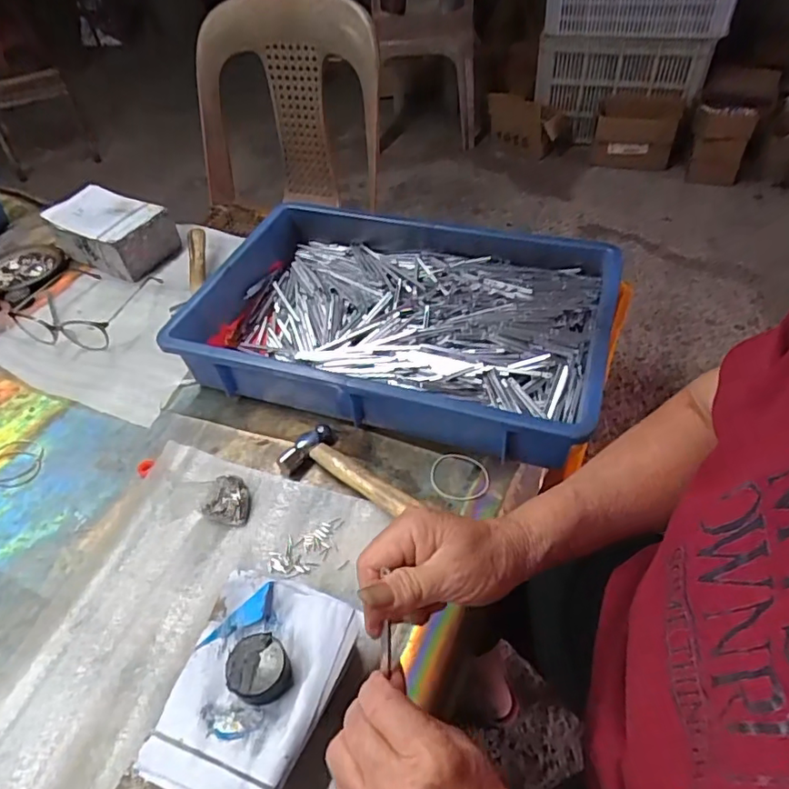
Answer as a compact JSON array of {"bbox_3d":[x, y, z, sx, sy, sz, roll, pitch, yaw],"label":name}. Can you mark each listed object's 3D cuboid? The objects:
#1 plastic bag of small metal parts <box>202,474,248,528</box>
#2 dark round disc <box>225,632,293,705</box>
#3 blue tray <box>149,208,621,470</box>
[{"bbox_3d":[-0.152,0.095,0.508,0.037,0.021,0.042,4,47,8],"label":"plastic bag of small metal parts"},{"bbox_3d":[-0.090,0.182,0.369,0.037,0.024,0.038,-2,47,2],"label":"dark round disc"},{"bbox_3d":[0.007,-0.087,0.617,0.426,0.081,0.282,13,49,16],"label":"blue tray"}]

